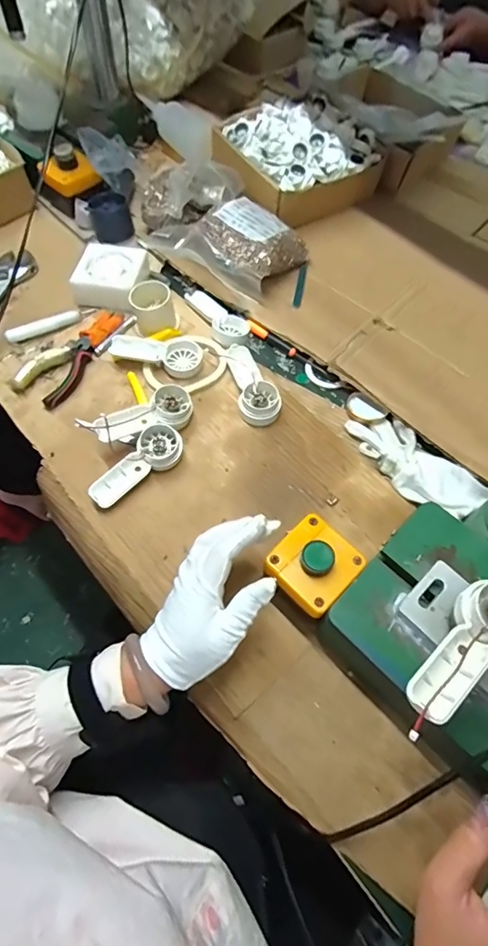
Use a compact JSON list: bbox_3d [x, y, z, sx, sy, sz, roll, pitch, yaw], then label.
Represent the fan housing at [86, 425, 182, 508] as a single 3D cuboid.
[{"bbox_3d":[-0.115,-0.008,0.484,0.108,0.028,0.041,-38,67,-19],"label":"fan housing"}]

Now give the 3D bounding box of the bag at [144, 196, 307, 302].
[{"bbox_3d":[-0.018,-0.312,0.632,0.172,0.056,0.139,32,66,16],"label":"bag"}]

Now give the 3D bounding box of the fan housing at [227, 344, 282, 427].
[{"bbox_3d":[0.011,-0.106,0.540,0.047,0.024,0.108,-10,61,-6],"label":"fan housing"}]

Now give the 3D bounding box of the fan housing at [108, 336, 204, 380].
[{"bbox_3d":[-0.107,-0.152,0.570,0.110,0.020,0.049,15,62,8],"label":"fan housing"}]

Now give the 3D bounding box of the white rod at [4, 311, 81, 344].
[{"bbox_3d":[-0.257,-0.190,0.585,0.092,0.014,0.015,-29,65,-15],"label":"white rod"}]

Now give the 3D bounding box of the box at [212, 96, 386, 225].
[{"bbox_3d":[0.076,-0.469,0.697,0.233,0.102,0.170,-29,65,-15],"label":"box"}]

